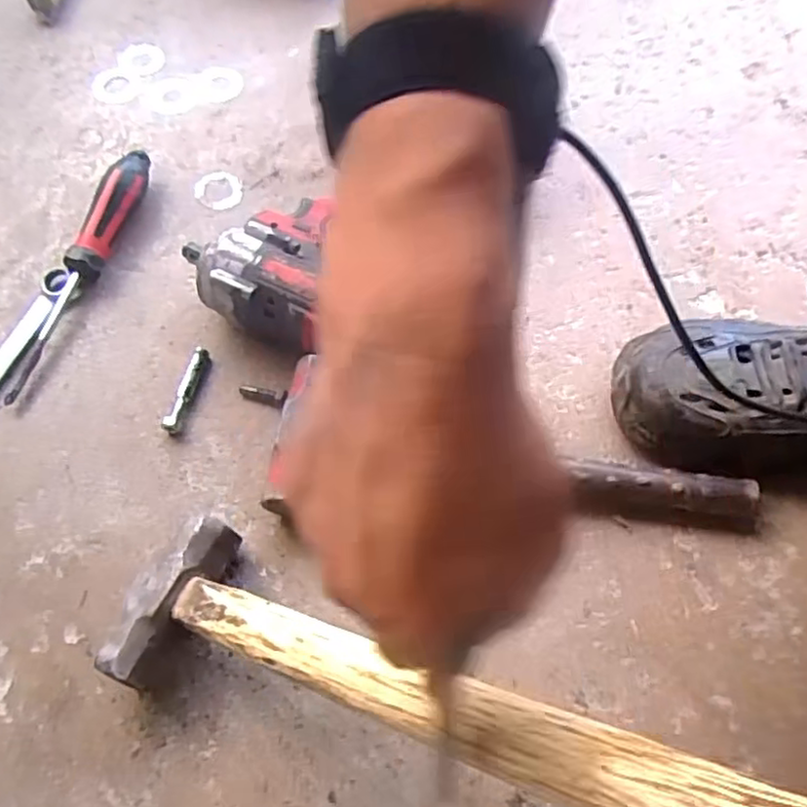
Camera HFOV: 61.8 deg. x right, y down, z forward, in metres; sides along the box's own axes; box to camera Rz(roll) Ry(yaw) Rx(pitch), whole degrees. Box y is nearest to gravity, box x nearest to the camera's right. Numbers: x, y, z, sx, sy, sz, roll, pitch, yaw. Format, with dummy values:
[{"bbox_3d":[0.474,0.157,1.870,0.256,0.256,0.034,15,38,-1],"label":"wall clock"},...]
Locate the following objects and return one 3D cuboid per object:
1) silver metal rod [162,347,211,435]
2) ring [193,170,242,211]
[{"bbox_3d":[-0.157,-0.010,0.490,0.010,0.015,0.067,15,66,6],"label":"silver metal rod"},{"bbox_3d":[-0.157,-0.181,0.573,0.038,0.004,0.039,0,65,-1],"label":"ring"}]

